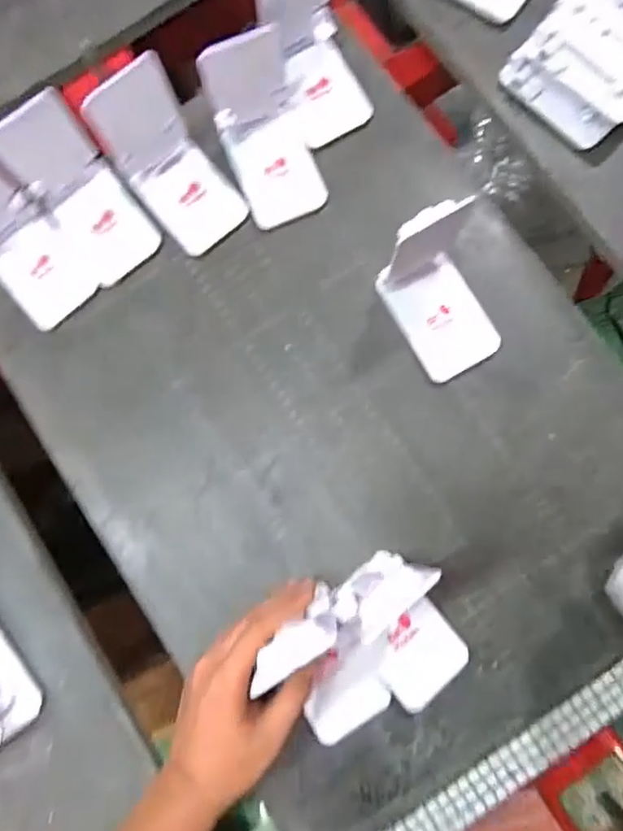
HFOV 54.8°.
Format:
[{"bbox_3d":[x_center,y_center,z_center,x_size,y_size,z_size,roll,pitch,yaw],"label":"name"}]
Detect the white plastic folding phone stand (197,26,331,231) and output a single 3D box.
[{"bbox_3d":[-0.037,-0.244,0.511,0.076,0.080,0.129,-18,80,0],"label":"white plastic folding phone stand"}]

